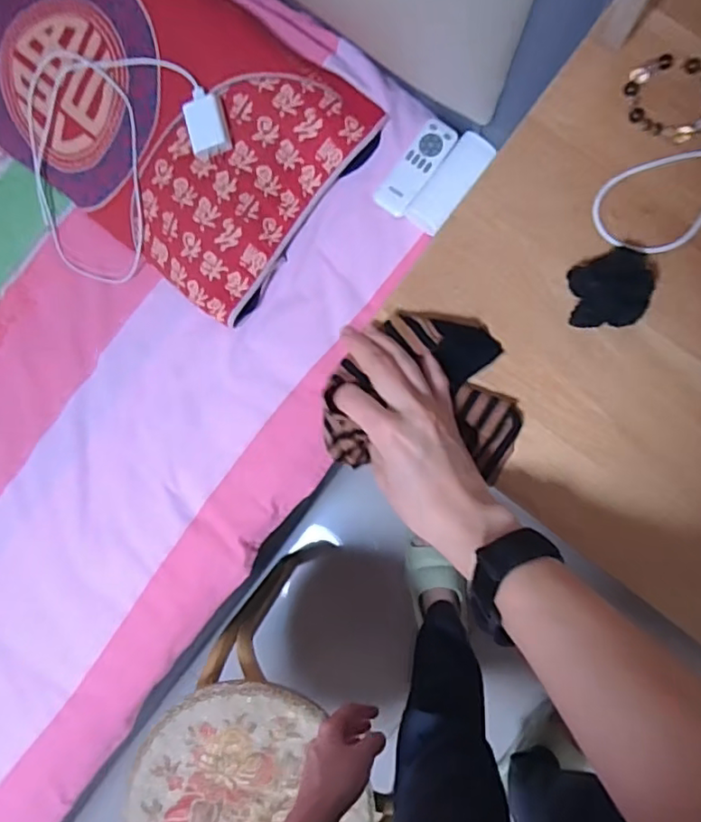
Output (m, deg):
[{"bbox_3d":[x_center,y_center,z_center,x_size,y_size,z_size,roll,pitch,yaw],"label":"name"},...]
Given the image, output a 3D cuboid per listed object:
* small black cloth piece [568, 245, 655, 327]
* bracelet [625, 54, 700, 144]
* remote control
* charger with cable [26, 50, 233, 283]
[{"bbox_3d":[0.185,-0.088,0.416,0.058,0.030,0.058,0,88,6],"label":"small black cloth piece"},{"bbox_3d":[0.233,-0.227,0.427,0.066,0.006,0.061,0,88,6],"label":"bracelet"},{"bbox_3d":[0.083,-0.308,0.751,0.047,0.014,0.129,37,92,7],"label":"remote control"},{"bbox_3d":[-0.322,-0.341,0.776,0.263,0.027,0.302,47,112,3],"label":"charger with cable"}]

